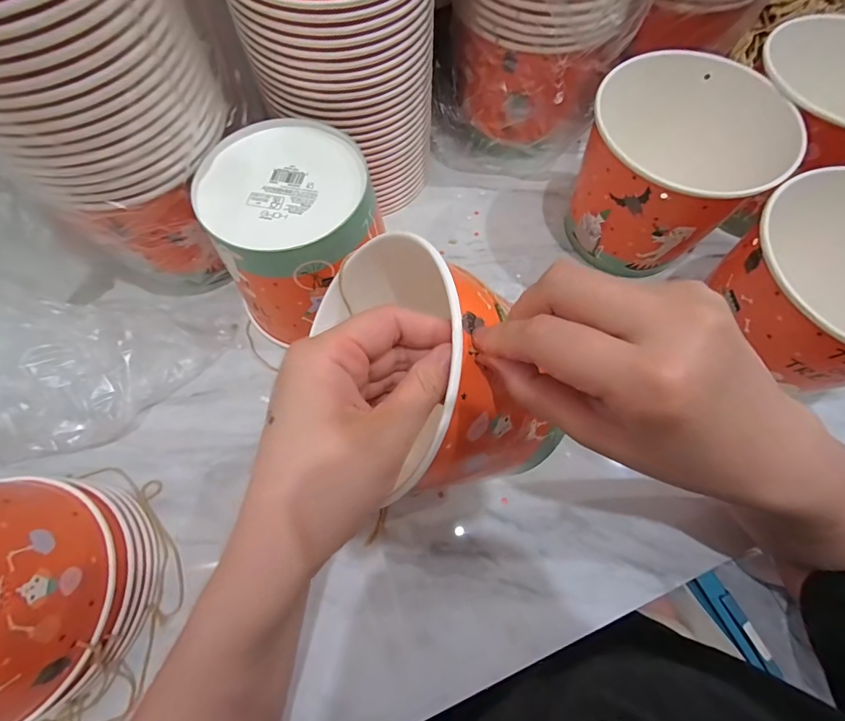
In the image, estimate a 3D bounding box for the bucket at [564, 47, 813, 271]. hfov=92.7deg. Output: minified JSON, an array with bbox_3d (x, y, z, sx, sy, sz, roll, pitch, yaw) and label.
[{"bbox_3d":[0.225,-0.178,0.387,0.156,0.127,0.161,31,71,11],"label":"bucket"}]

